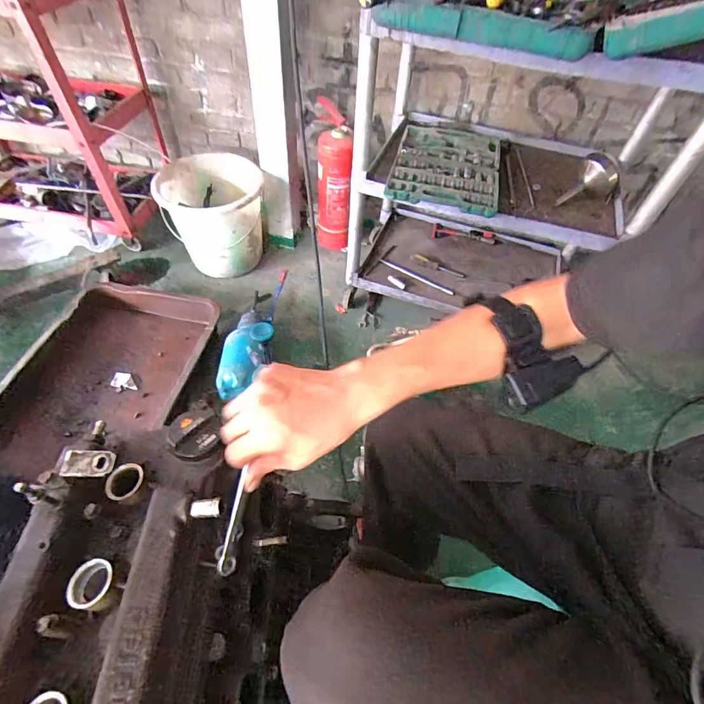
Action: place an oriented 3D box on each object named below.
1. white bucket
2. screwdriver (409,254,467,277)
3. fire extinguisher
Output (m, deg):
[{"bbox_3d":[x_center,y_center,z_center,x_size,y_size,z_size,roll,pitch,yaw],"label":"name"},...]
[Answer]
[{"bbox_3d":[-0.471,-0.453,1.384,0.322,0.315,0.281,1,51,-4],"label":"white bucket"},{"bbox_3d":[0.296,-0.300,1.362,0.190,0.032,0.034,18,52,9],"label":"screwdriver"},{"bbox_3d":[-0.067,-0.610,1.452,0.118,0.468,0.159,-1,52,-6],"label":"fire extinguisher"}]

